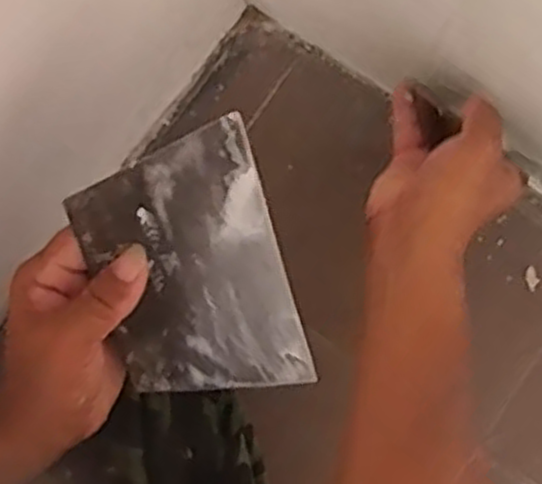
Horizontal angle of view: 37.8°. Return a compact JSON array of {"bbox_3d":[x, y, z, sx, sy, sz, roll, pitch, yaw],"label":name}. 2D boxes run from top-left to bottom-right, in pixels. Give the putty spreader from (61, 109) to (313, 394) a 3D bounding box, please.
[{"bbox_3d":[-0.043,0.019,0.428,0.100,0.006,0.146,-14,109,9],"label":"putty spreader"}]

